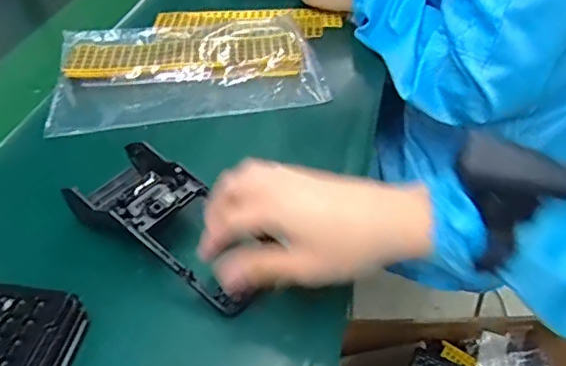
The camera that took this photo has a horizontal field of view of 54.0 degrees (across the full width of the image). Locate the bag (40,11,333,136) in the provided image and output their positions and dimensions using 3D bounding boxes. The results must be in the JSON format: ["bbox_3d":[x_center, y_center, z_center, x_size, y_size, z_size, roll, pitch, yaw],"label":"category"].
[{"bbox_3d":[-0.111,-0.144,0.650,0.288,0.029,0.229,-8,40,-3],"label":"bag"}]

